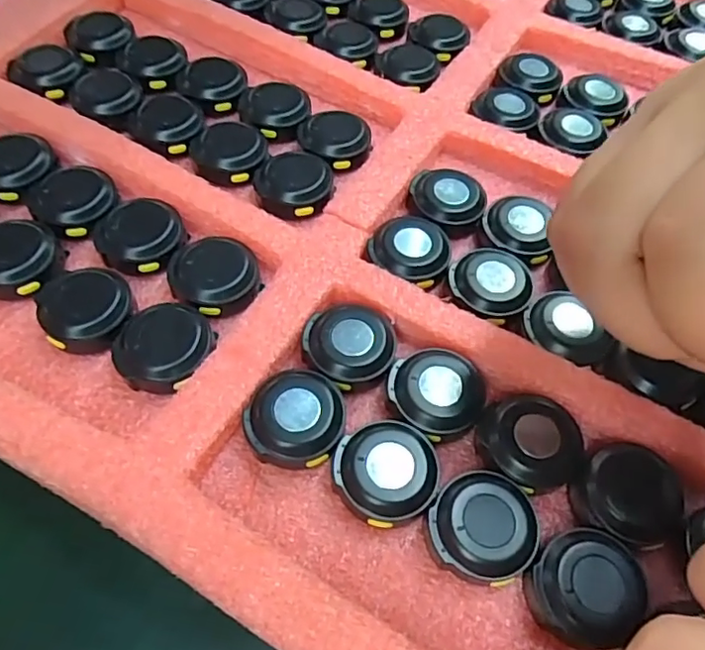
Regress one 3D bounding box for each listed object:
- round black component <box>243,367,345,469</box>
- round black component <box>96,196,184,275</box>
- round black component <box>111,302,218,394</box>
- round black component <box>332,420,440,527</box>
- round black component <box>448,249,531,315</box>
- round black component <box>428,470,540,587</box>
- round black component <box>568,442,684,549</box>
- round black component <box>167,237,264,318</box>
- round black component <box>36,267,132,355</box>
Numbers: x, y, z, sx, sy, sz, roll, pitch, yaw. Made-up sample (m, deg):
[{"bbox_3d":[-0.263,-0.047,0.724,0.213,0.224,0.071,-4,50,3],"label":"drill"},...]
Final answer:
[{"bbox_3d":[-0.018,0.030,0.178,0.028,0.012,0.031,20,59,8],"label":"round black component"},{"bbox_3d":[-0.078,-0.034,0.210,0.033,0.009,0.030,2,58,-3],"label":"round black component"},{"bbox_3d":[-0.060,0.008,0.187,0.031,0.013,0.028,-29,65,-21],"label":"round black component"},{"bbox_3d":[0.010,0.044,0.171,0.030,0.012,0.028,2,58,-3],"label":"round black component"},{"bbox_3d":[0.050,-0.015,0.210,0.028,0.011,0.028,2,58,-3],"label":"round black component"},{"bbox_3d":[0.037,0.058,0.164,0.028,0.012,0.031,40,63,19],"label":"round black component"},{"bbox_3d":[0.083,0.051,0.171,0.029,0.011,0.025,39,63,19],"label":"round black component"},{"bbox_3d":[-0.048,-0.018,0.202,0.030,0.011,0.028,2,58,-3],"label":"round black component"},{"bbox_3d":[-0.090,-0.004,0.192,0.029,0.012,0.030,2,58,-3],"label":"round black component"}]

